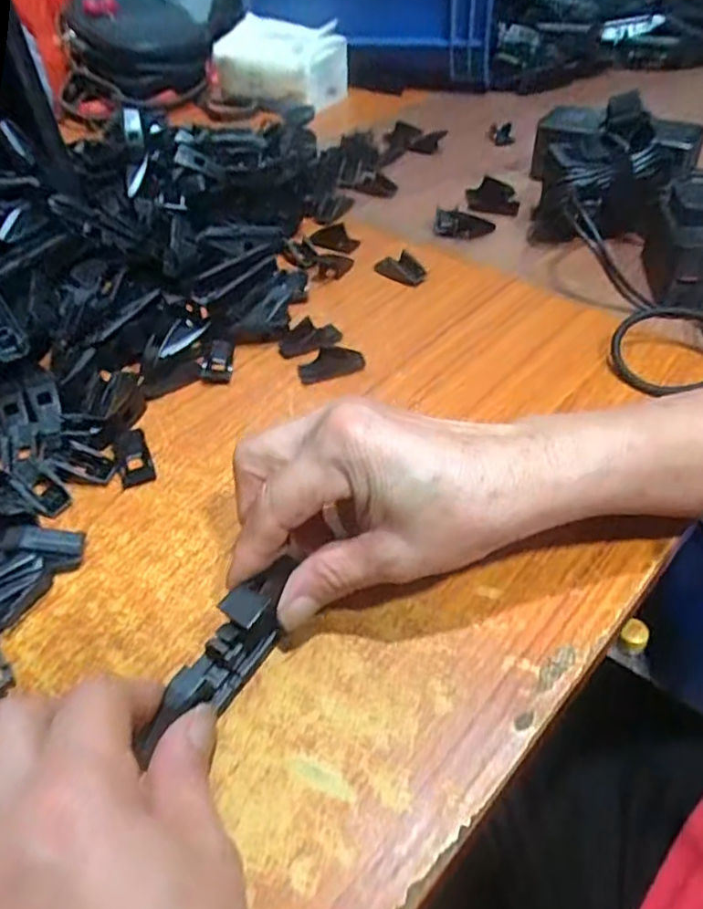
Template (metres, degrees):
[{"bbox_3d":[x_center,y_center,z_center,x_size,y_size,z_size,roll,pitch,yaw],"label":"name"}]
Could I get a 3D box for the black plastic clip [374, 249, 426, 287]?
[{"bbox_3d":[0.037,-0.139,0.472,0.023,0.009,0.041,-31,51,-24],"label":"black plastic clip"}]

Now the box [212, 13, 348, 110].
[{"bbox_3d":[-0.093,-0.474,0.768,0.149,0.065,0.107,21,51,21],"label":"box"}]

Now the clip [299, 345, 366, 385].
[{"bbox_3d":[-0.012,-0.058,0.400,0.041,0.010,0.020,-15,47,-10],"label":"clip"}]

